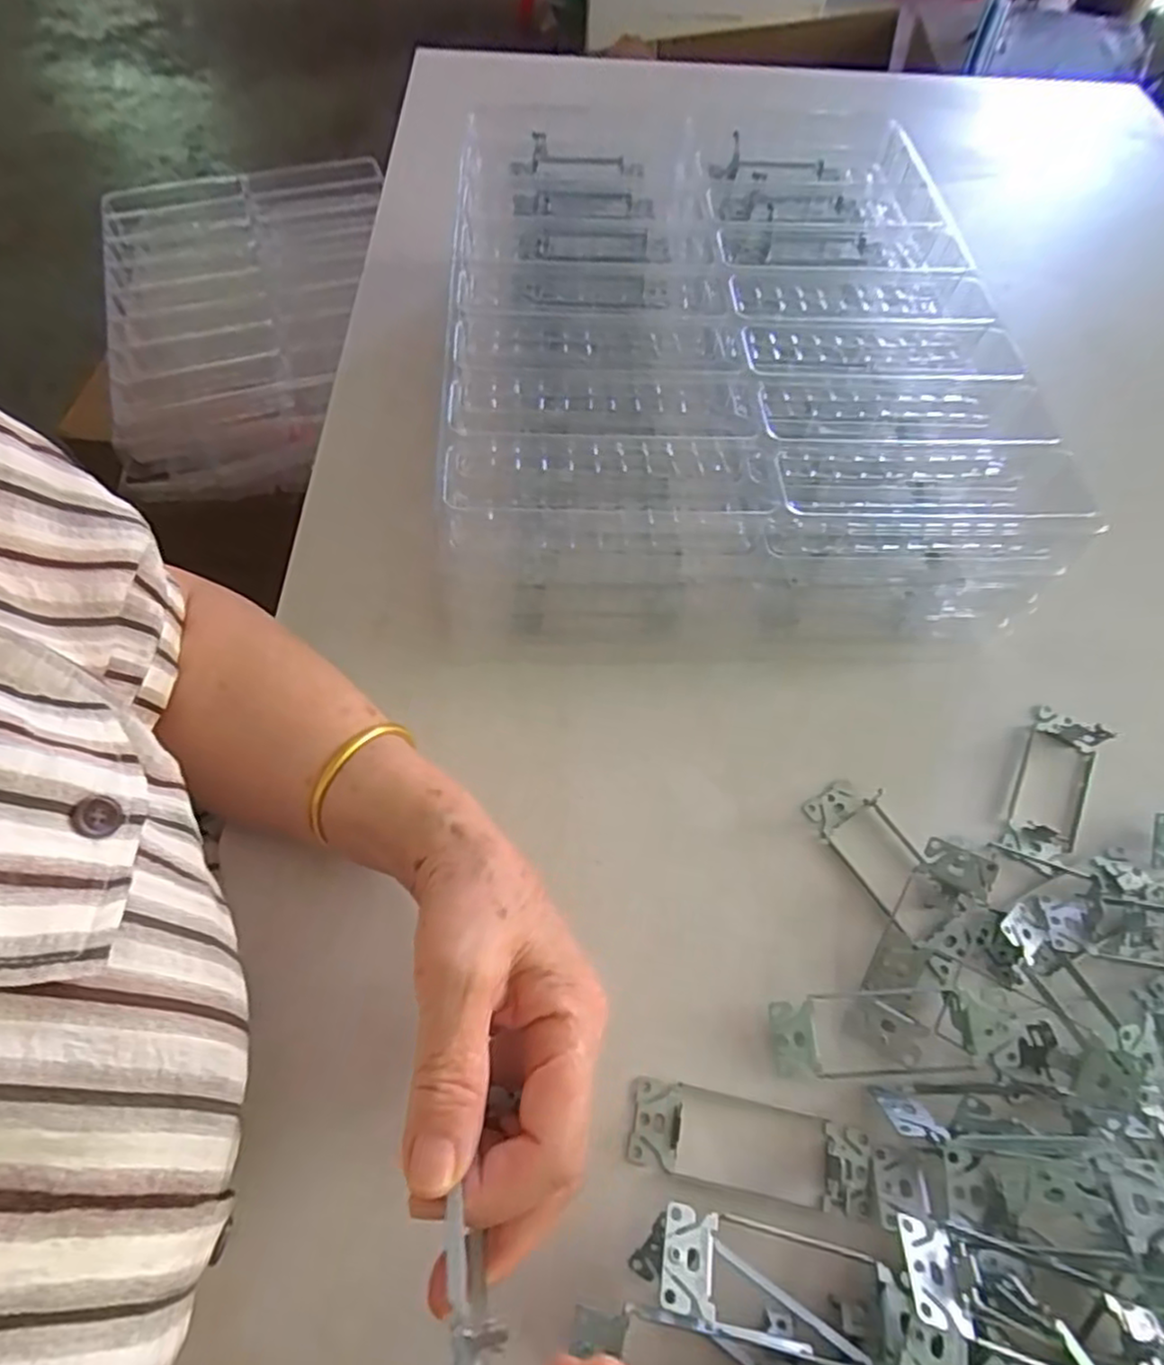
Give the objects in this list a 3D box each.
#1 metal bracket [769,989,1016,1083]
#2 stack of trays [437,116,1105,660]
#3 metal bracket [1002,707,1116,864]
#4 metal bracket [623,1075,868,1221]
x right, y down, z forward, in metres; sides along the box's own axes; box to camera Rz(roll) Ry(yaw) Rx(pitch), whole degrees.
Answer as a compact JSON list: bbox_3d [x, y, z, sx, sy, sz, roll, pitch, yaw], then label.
[{"bbox_3d":[0.142,0.162,0.317,0.104,0.027,0.035,-3,60,-2],"label":"metal bracket"},{"bbox_3d":[0.088,-0.229,0.486,0.332,0.121,0.427,-2,60,-1],"label":"stack of trays"},{"bbox_3d":[0.272,0.056,0.385,0.038,0.023,0.096,26,64,14],"label":"metal bracket"},{"bbox_3d":[0.075,0.205,0.301,0.106,0.009,0.035,10,61,6],"label":"metal bracket"}]

